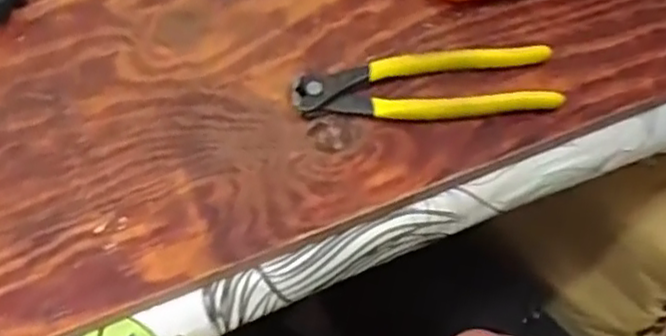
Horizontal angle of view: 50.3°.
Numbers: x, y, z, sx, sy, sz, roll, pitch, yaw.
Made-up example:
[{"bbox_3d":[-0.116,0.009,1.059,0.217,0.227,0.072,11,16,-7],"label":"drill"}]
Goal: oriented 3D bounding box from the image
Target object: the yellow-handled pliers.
[{"bbox_3d":[0.057,-0.053,0.440,0.160,0.017,0.046,0,60,0],"label":"yellow-handled pliers"}]

